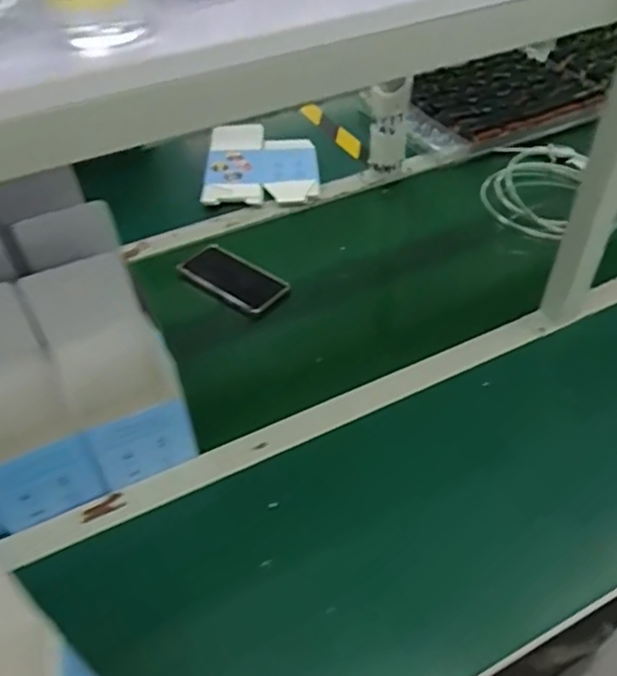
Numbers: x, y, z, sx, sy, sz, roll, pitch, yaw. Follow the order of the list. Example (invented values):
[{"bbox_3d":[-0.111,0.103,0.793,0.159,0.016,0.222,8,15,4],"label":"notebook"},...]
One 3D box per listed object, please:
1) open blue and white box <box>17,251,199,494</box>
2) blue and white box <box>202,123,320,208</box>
[{"bbox_3d":[-0.201,0.043,0.655,0.110,0.224,0.102,-20,48,-17],"label":"open blue and white box"},{"bbox_3d":[-0.086,-0.321,1.166,0.206,0.036,0.242,-3,45,-1],"label":"blue and white box"}]

